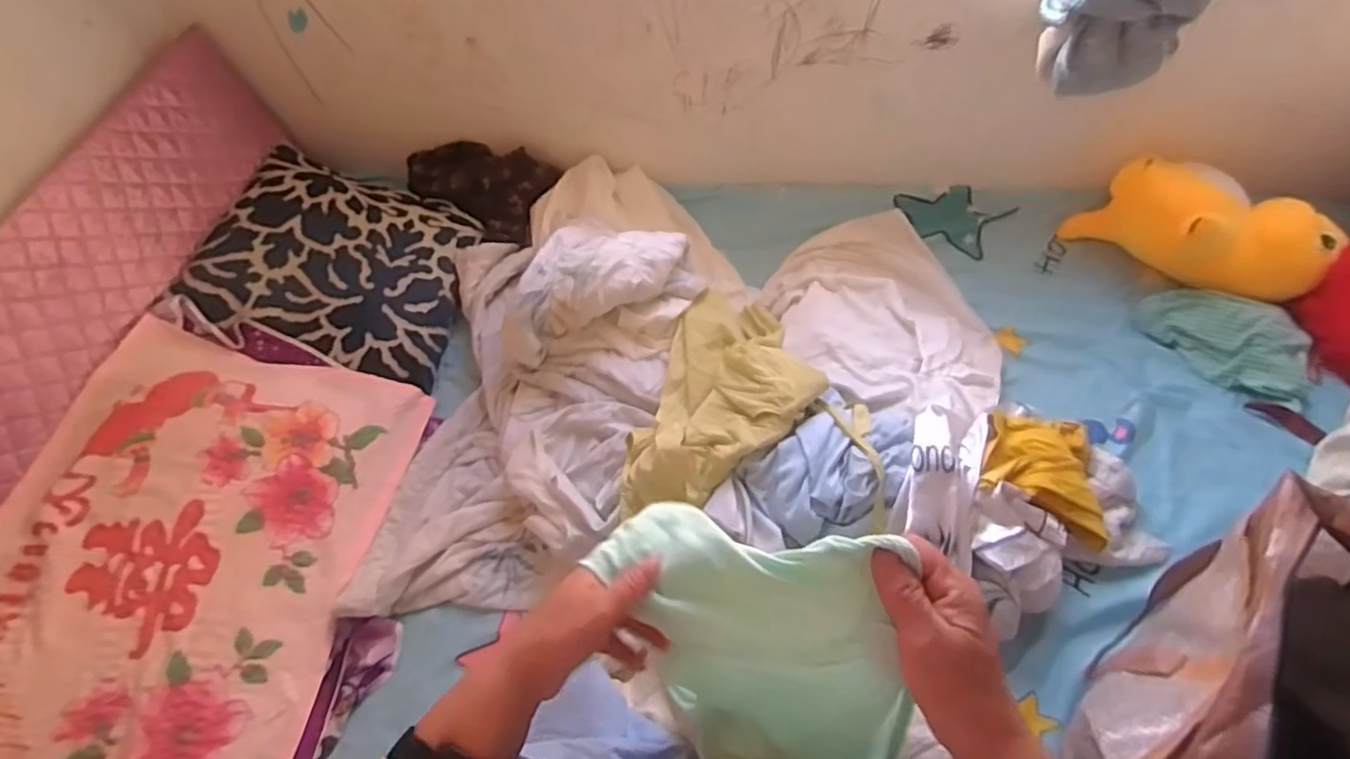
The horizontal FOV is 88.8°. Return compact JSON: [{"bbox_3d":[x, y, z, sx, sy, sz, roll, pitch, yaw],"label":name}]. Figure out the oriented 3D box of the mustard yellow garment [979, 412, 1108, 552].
[{"bbox_3d":[0.500,0.121,0.936,0.172,0.095,0.164,14,59,14],"label":"mustard yellow garment"}]

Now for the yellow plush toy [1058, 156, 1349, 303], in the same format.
[{"bbox_3d":[0.799,-0.218,1.065,0.336,0.168,0.124,21,60,18],"label":"yellow plush toy"}]

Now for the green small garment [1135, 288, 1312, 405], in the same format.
[{"bbox_3d":[0.845,-0.064,1.047,0.147,0.050,0.242,-35,60,-17],"label":"green small garment"}]

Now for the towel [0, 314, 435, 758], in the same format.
[{"bbox_3d":[-0.670,0.259,0.908,0.467,0.074,0.717,14,58,-7],"label":"towel"}]

